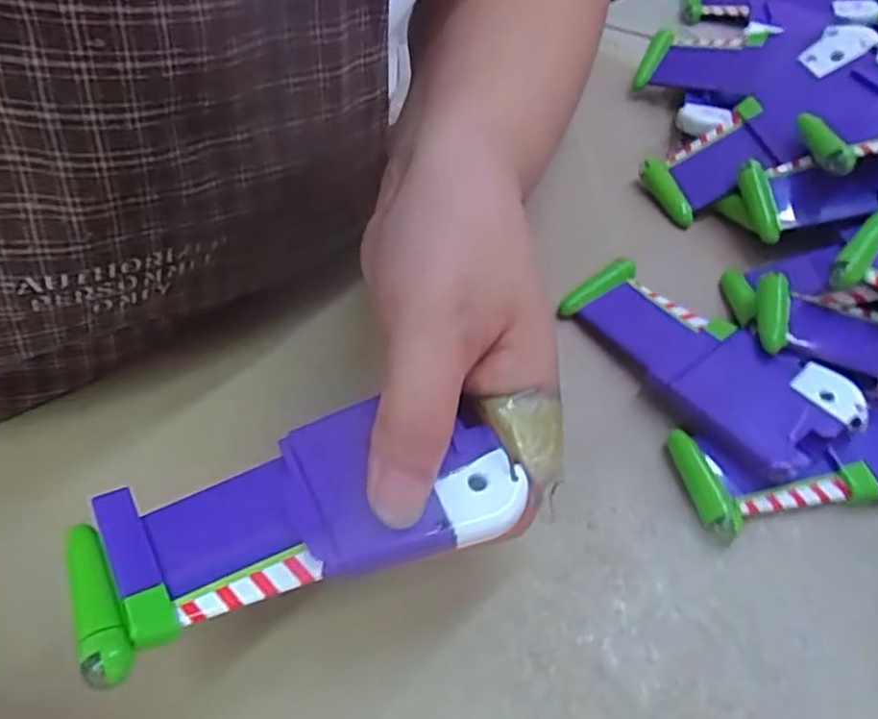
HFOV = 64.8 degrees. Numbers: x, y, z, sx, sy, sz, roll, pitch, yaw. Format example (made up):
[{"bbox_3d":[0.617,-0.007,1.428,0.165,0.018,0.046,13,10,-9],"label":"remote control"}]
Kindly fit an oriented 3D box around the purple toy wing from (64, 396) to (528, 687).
[{"bbox_3d":[-0.038,0.043,0.189,0.117,0.013,0.050,-14,51,-9],"label":"purple toy wing"}]

